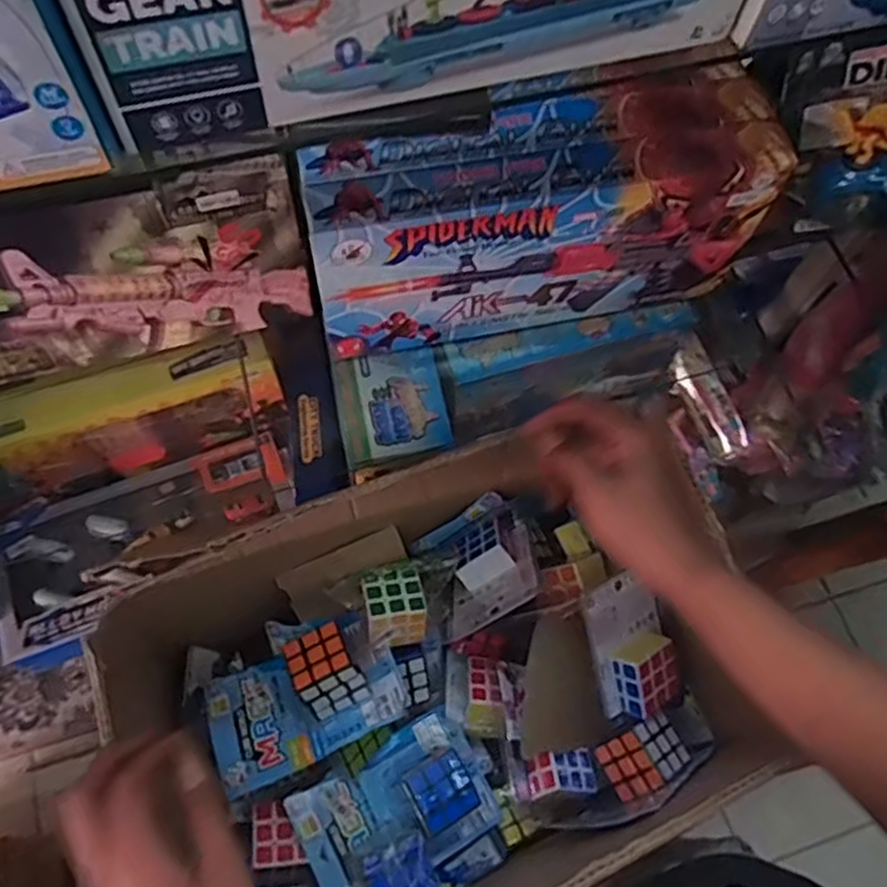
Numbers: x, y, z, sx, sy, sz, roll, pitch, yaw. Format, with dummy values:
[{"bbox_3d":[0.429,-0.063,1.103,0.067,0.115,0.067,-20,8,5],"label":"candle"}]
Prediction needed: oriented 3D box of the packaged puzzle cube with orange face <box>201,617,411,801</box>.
[{"bbox_3d":[-0.132,0.210,0.653,0.175,0.058,0.127,-27,47,-6],"label":"packaged puzzle cube with orange face"}]

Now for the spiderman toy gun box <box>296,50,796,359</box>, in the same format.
[{"bbox_3d":[0.081,-0.206,0.695,0.392,0.178,0.104,-11,68,-8],"label":"spiderman toy gun box"}]

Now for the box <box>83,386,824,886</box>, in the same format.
[{"bbox_3d":[-0.002,0.207,0.631,0.426,0.212,0.312,-24,70,-12],"label":"box"}]

